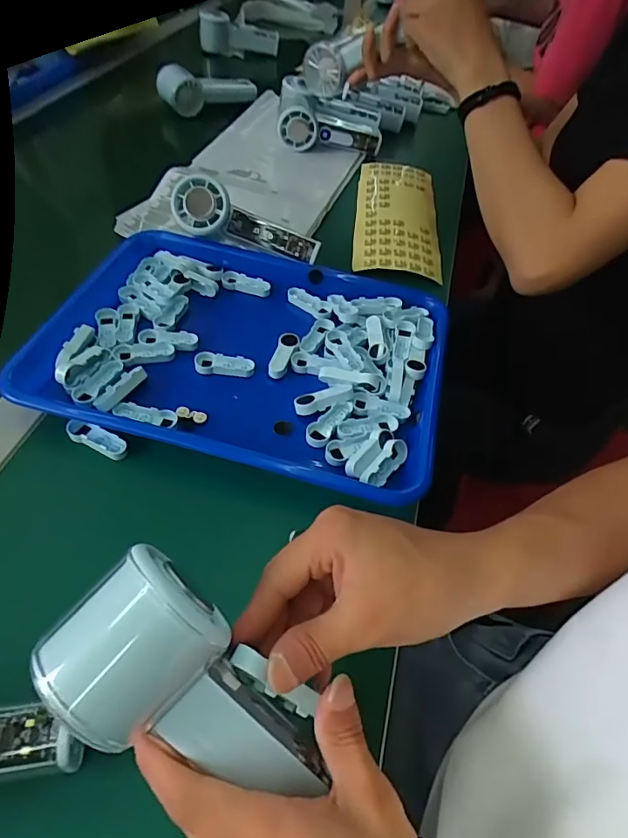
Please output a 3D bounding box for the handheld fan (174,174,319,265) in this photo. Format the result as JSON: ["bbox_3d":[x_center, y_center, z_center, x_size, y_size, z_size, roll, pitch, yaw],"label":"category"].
[{"bbox_3d":[-0.071,-0.195,0.514,0.150,0.052,0.028,24,15,-17],"label":"handheld fan"}]

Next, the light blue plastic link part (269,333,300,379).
[{"bbox_3d":[-0.027,-0.056,0.448,0.019,0.015,0.048,13,50,5],"label":"light blue plastic link part"}]

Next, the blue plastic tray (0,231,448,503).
[{"bbox_3d":[-0.057,-0.064,0.439,0.338,0.038,0.252,14,50,5],"label":"blue plastic tray"}]

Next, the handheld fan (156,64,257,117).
[{"bbox_3d":[-0.161,-0.495,0.755,0.142,0.062,0.040,-14,75,-37],"label":"handheld fan"}]

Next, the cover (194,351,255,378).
[{"bbox_3d":[-0.078,-0.047,0.436,0.050,0.011,0.020,3,50,-3],"label":"cover"}]

